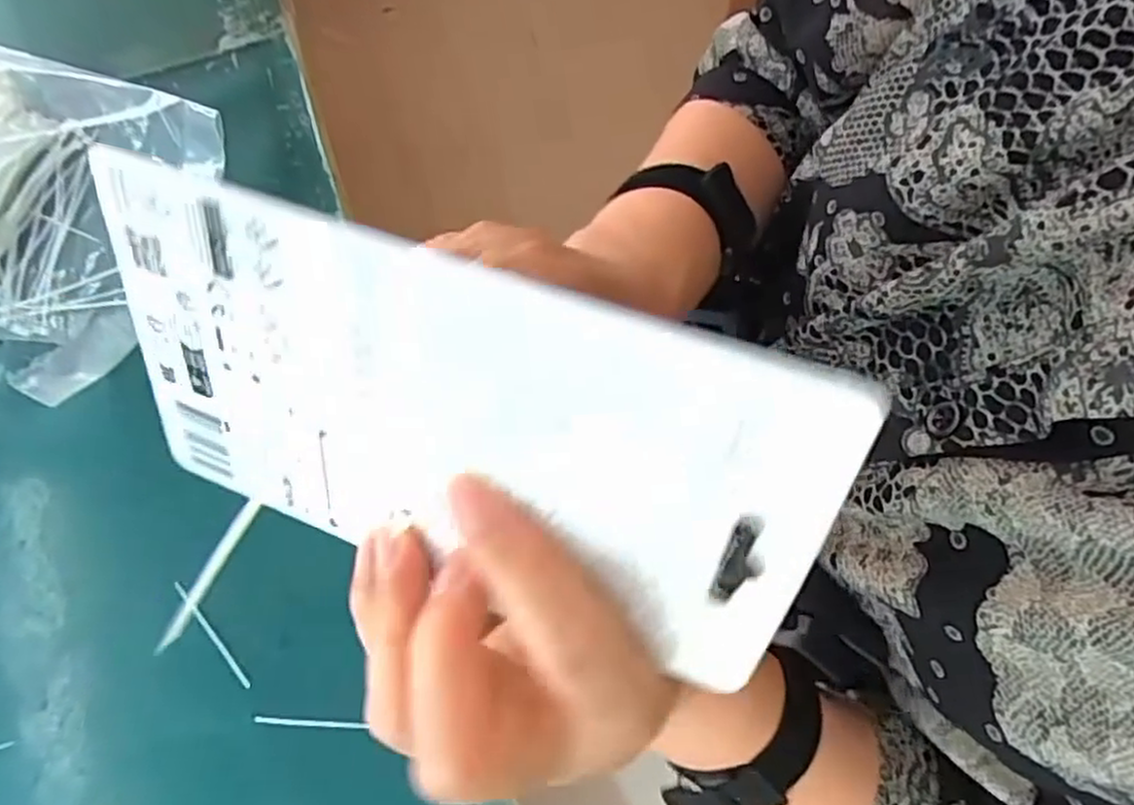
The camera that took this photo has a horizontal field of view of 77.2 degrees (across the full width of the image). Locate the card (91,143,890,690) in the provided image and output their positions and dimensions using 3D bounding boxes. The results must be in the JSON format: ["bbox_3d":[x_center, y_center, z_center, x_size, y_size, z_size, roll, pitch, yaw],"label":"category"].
[{"bbox_3d":[-0.032,0.007,0.168,0.176,0.096,0.004,18,38,15],"label":"card"}]

